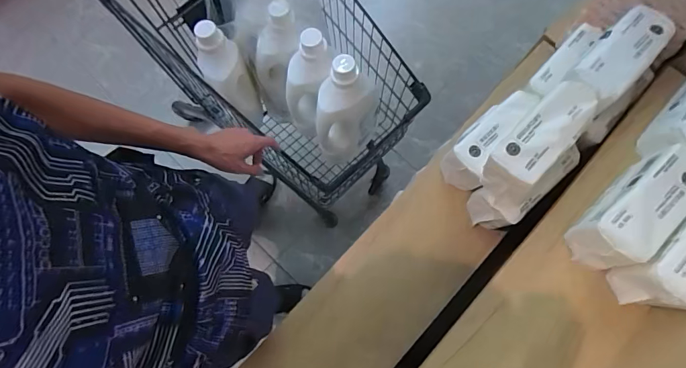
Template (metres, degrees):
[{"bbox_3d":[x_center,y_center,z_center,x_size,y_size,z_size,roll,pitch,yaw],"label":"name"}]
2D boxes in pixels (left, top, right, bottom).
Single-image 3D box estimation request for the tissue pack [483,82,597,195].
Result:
[{"bbox_3d":[0.312,-0.075,0.650,0.080,0.085,0.197,43,79,9],"label":"tissue pack"}]

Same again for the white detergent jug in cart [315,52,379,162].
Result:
[{"bbox_3d":[0.009,-0.160,0.939,0.114,0.262,0.150,21,76,4],"label":"white detergent jug in cart"}]

